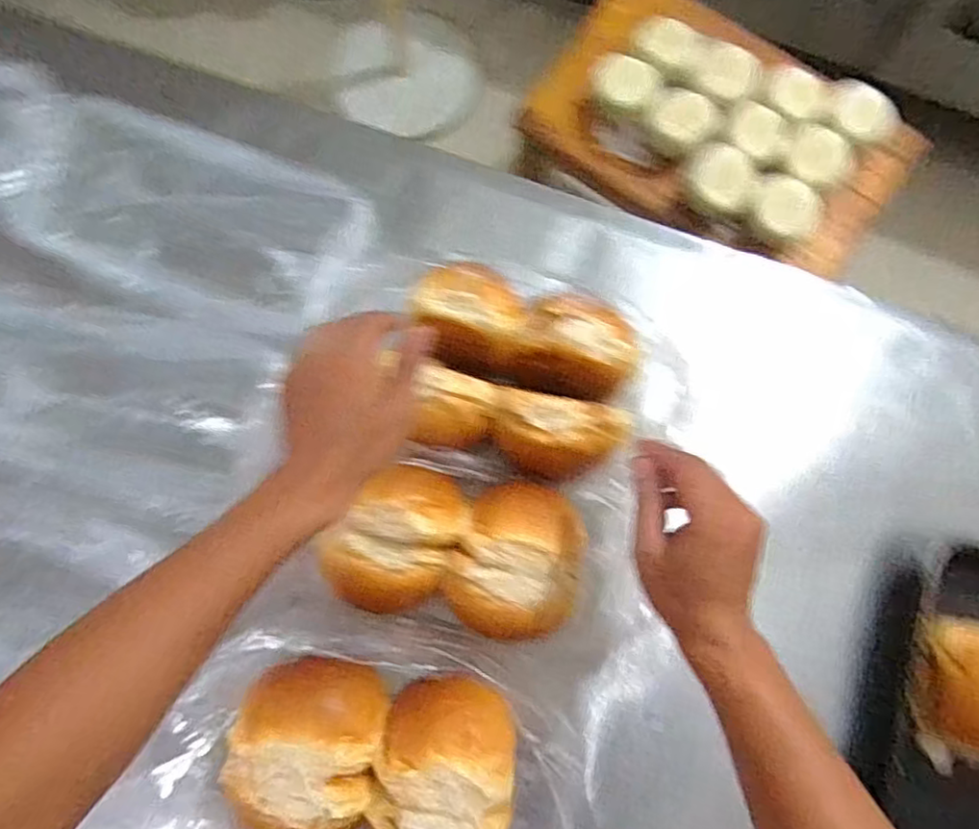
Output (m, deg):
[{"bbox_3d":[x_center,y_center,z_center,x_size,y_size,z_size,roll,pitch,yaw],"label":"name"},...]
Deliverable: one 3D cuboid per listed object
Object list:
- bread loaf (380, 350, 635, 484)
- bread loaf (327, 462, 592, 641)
[{"bbox_3d":[0.026,0.011,0.560,0.191,0.059,0.067,13,76,-1],"label":"bread loaf"},{"bbox_3d":[-0.025,0.117,0.544,0.216,0.058,0.129,10,76,3],"label":"bread loaf"}]

